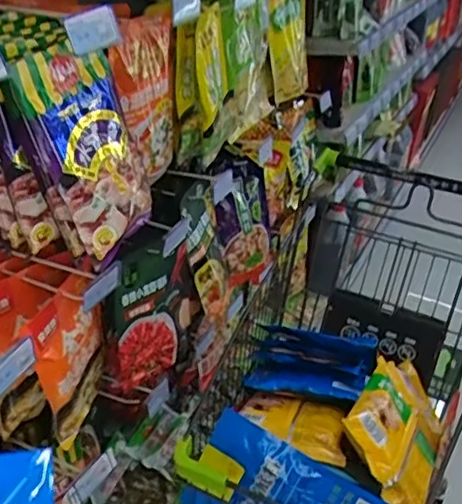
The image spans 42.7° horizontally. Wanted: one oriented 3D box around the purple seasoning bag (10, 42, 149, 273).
[{"bbox_3d":[-0.167,-0.134,0.746,0.025,0.246,0.164,-5,32,29],"label":"purple seasoning bag"}]

